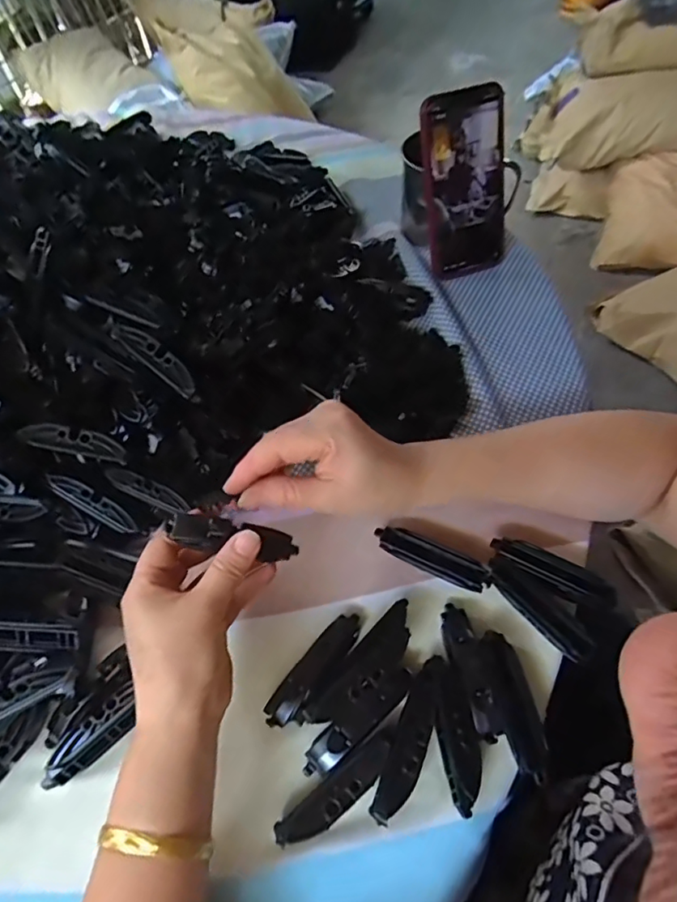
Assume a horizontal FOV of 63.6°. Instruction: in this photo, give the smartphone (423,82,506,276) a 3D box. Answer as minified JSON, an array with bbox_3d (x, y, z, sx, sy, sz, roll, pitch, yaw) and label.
[{"bbox_3d":[0.118,-0.243,0.505,0.073,0.156,0.014,-15,35,-3],"label":"smartphone"}]

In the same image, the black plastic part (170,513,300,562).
[{"bbox_3d":[-0.061,0.053,0.331,0.078,0.015,0.016,17,51,-24],"label":"black plastic part"}]

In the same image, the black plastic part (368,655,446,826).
[{"bbox_3d":[0.043,0.164,0.315,0.019,0.011,0.092,18,58,16],"label":"black plastic part"}]

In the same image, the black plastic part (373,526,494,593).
[{"bbox_3d":[0.064,0.073,0.373,0.081,0.015,0.019,23,60,19],"label":"black plastic part"}]

